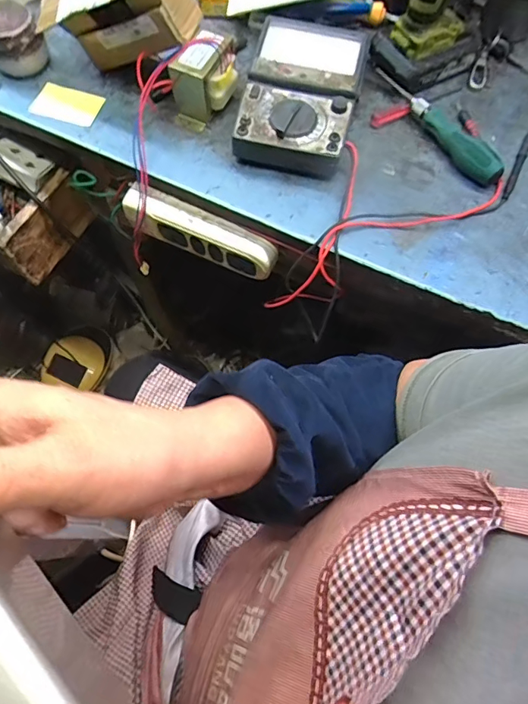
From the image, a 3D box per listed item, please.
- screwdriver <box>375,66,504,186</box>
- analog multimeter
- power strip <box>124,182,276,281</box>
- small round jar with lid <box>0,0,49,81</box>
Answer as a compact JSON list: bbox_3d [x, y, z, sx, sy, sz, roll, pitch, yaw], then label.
[{"bbox_3d":[0.182,-0.240,0.493,0.033,0.029,0.174,-28,72,-12],"label":"screwdriver"},{"bbox_3d":[0.039,-0.265,0.486,0.112,0.043,0.175,13,69,3],"label":"analog multimeter"},{"bbox_3d":[-0.067,-0.127,0.512,0.169,0.057,0.027,22,69,7],"label":"power strip"},{"bbox_3d":[-0.266,-0.328,0.507,0.056,0.052,0.056,1,68,-2],"label":"small round jar with lid"}]

